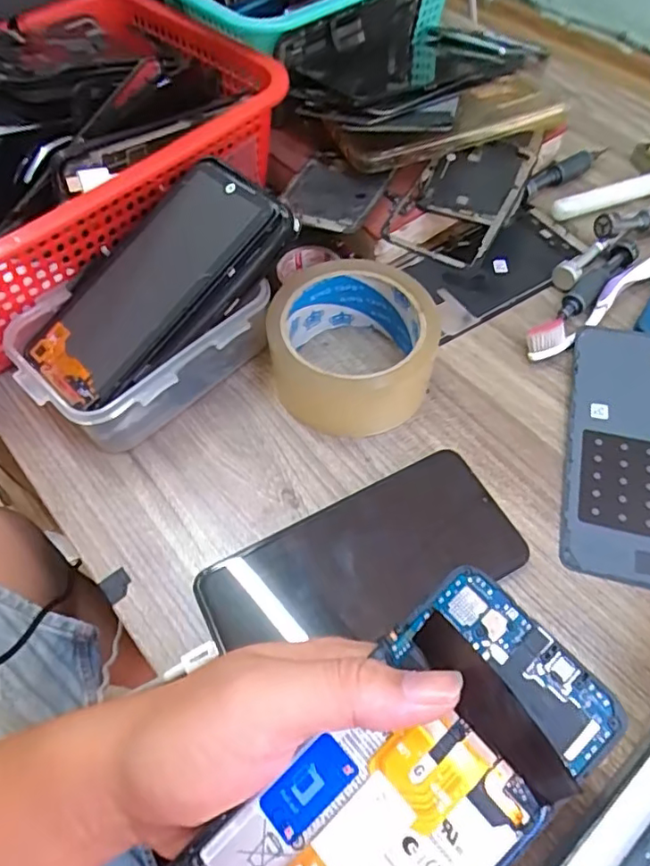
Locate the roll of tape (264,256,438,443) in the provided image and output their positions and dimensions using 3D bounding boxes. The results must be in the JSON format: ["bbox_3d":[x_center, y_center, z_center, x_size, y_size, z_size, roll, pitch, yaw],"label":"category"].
[{"bbox_3d":[0.018,-0.051,0.342,0.097,0.052,0.090,-1,59,1],"label":"roll of tape"}]

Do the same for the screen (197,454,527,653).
[{"bbox_3d":[0.018,0.067,0.292,0.159,0.011,0.069,-25,68,-8],"label":"screen"}]

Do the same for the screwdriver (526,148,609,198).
[{"bbox_3d":[0.186,-0.205,0.447,0.088,0.015,0.013,-33,63,-17],"label":"screwdriver"}]

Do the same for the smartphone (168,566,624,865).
[{"bbox_3d":[0.018,0.124,0.185,0.164,0.019,0.070,-44,66,-6],"label":"smartphone"}]

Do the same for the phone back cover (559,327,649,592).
[{"bbox_3d":[0.179,0.008,0.325,0.074,0.010,0.160,12,60,9],"label":"phone back cover"}]

